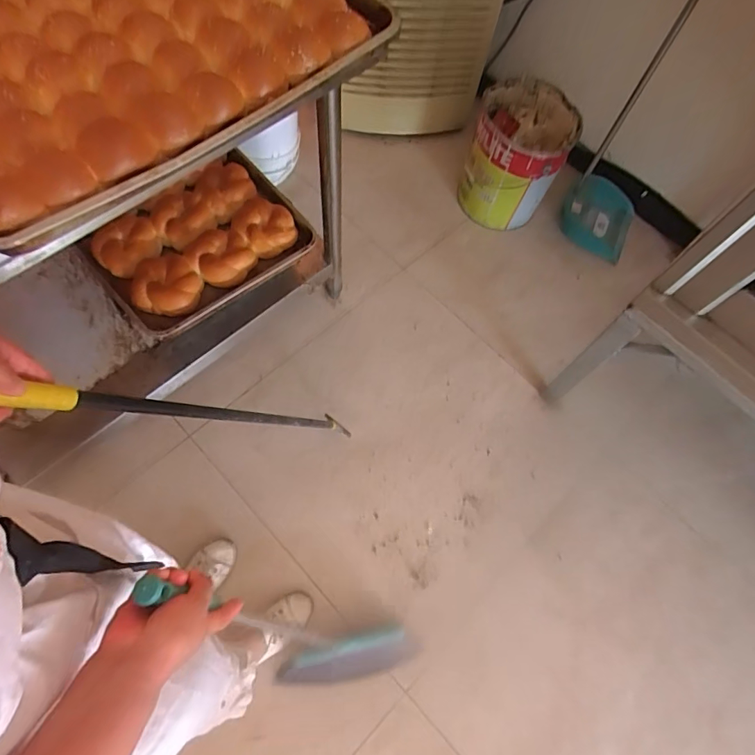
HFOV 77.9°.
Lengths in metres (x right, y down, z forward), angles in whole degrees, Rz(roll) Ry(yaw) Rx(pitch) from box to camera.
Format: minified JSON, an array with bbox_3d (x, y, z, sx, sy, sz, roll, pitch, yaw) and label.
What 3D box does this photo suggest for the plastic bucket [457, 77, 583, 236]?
[{"bbox_3d":[0.414,-0.661,1.431,0.275,0.380,0.280,1,69,-4],"label":"plastic bucket"}]

